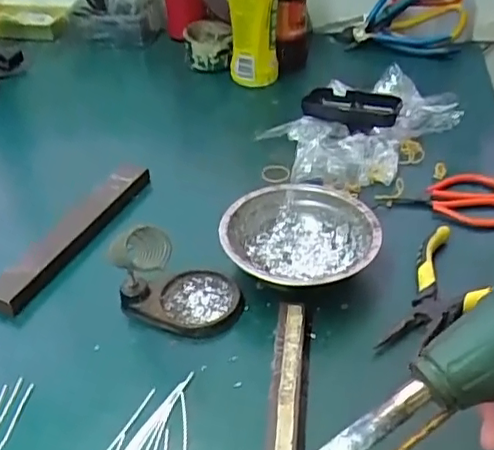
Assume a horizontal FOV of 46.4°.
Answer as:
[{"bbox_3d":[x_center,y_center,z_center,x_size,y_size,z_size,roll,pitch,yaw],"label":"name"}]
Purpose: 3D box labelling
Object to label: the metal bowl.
[{"bbox_3d":[0.044,0.017,0.490,0.126,0.046,0.126,-2,37,1],"label":"metal bowl"}]

